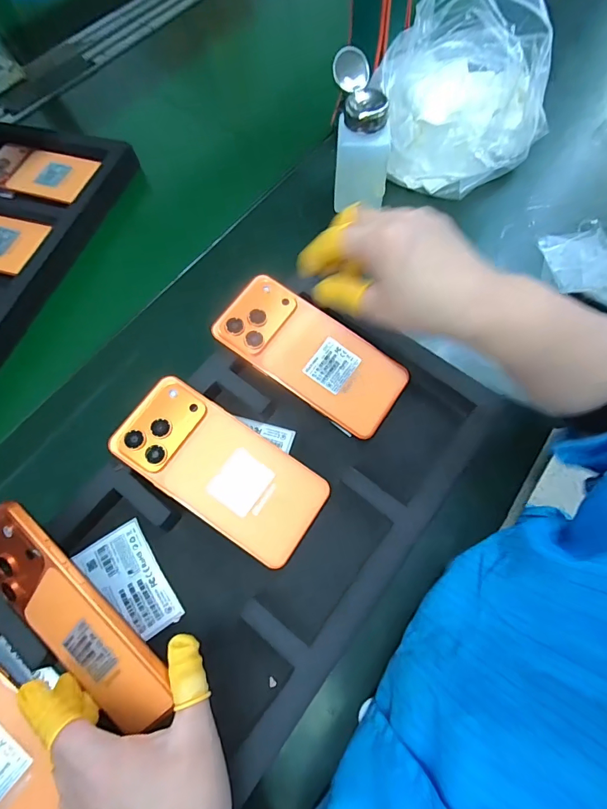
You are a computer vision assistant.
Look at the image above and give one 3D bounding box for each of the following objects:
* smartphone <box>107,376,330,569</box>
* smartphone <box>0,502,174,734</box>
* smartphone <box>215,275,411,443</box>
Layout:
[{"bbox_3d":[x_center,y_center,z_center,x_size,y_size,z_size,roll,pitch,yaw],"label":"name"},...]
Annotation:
[{"bbox_3d":[-0.064,0.048,0.310,0.164,0.008,0.073,35,69,5],"label":"smartphone"},{"bbox_3d":[-0.149,0.139,0.256,0.159,0.010,0.077,46,115,5],"label":"smartphone"},{"bbox_3d":[0.007,-0.043,0.343,0.163,0.014,0.072,35,69,4],"label":"smartphone"}]

